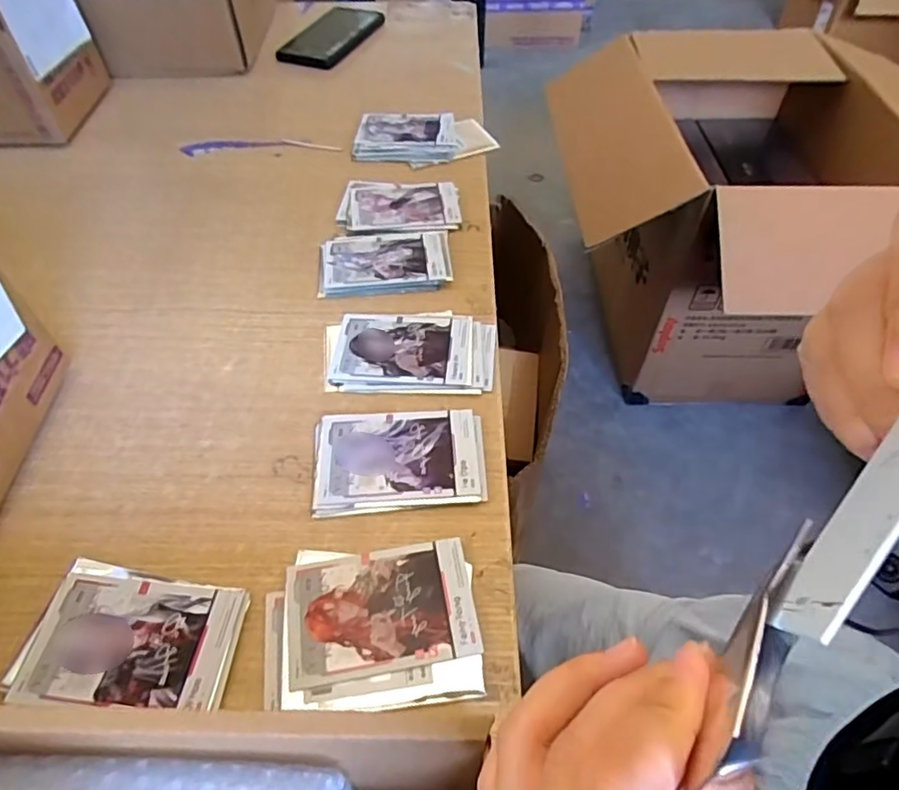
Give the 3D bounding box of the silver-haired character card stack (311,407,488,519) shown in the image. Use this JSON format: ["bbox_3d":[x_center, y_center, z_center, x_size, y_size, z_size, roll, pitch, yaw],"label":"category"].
[{"bbox_3d":[-0.032,0.038,0.373,0.107,0.008,0.074,-5,51,-3],"label":"silver-haired character card stack"}]

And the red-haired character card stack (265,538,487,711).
[{"bbox_3d":[-0.041,0.120,0.309,0.110,0.004,0.082,-3,51,-2],"label":"red-haired character card stack"}]

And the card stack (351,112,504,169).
[{"bbox_3d":[-0.027,-0.274,0.616,0.145,0.013,0.086,3,51,3],"label":"card stack"}]

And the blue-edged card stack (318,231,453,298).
[{"bbox_3d":[-0.055,-0.114,0.492,0.109,0.008,0.074,-5,51,-3],"label":"blue-edged card stack"}]

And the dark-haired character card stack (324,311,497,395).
[{"bbox_3d":[-0.029,-0.034,0.430,0.123,0.005,0.079,-1,51,0],"label":"dark-haired character card stack"}]

